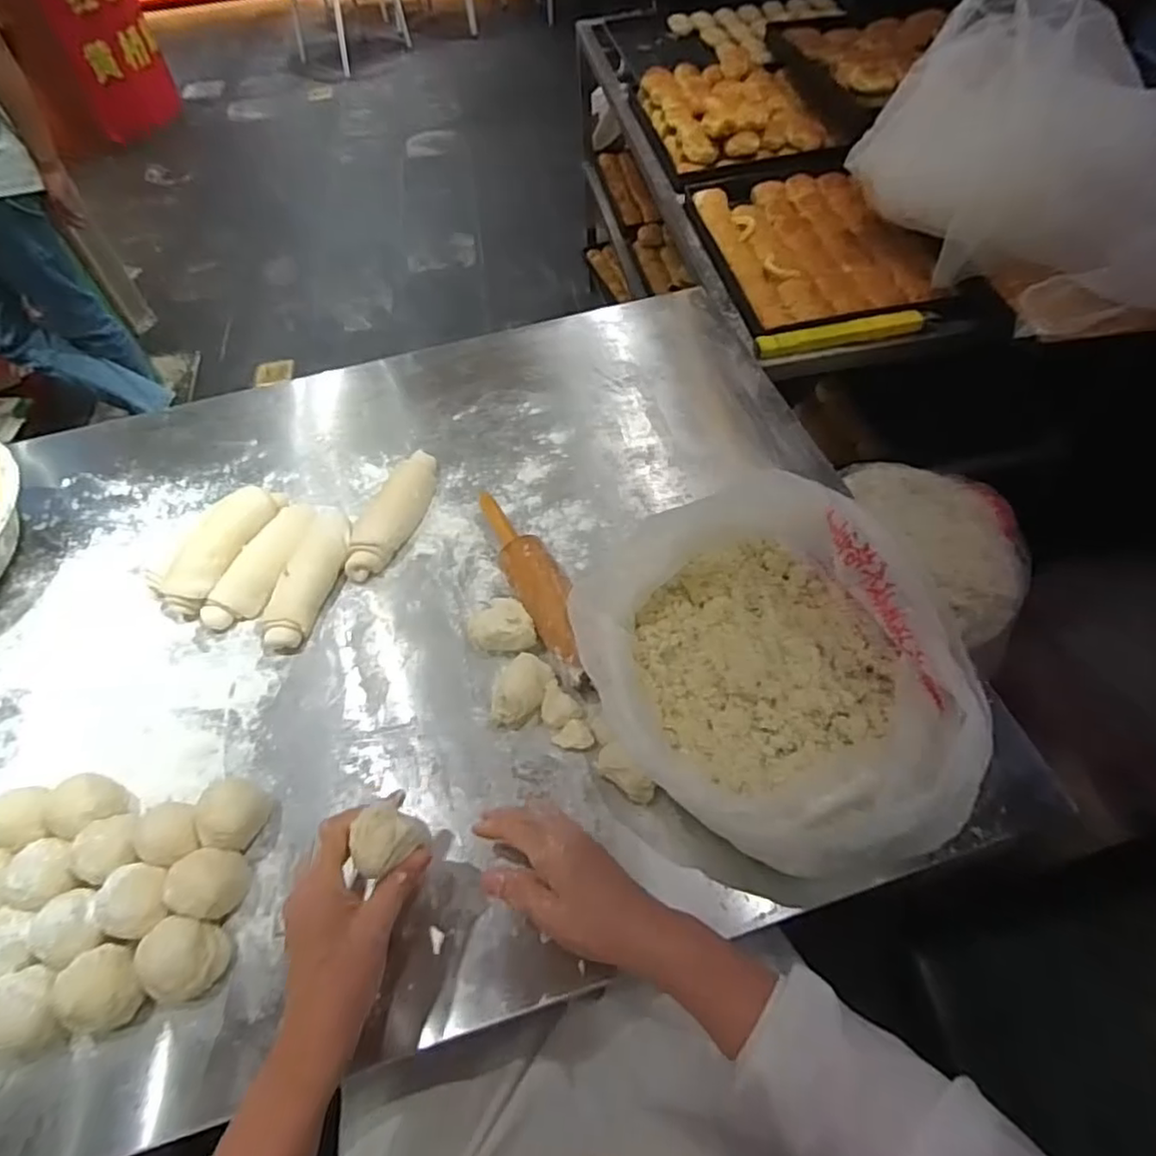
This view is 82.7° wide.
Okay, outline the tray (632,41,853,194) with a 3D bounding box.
[{"bbox_3d":[0.304,-0.905,1.261,0.339,0.058,0.418,-7,56,-2],"label":"tray"}]

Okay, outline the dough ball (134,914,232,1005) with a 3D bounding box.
[{"bbox_3d":[-0.298,0.285,0.495,0.054,0.041,0.051,-1,56,2],"label":"dough ball"}]

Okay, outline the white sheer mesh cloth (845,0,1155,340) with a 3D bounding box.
[{"bbox_3d":[0.614,-0.538,0.844,0.247,0.233,0.515,-22,59,-10],"label":"white sheer mesh cloth"}]

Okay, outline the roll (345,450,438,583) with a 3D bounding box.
[{"bbox_3d":[-0.202,-0.077,0.727,0.050,0.044,0.173,18,59,14],"label":"roll"}]

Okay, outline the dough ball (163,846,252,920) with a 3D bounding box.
[{"bbox_3d":[-0.292,0.241,0.521,0.045,0.047,0.049,-1,56,2],"label":"dough ball"}]

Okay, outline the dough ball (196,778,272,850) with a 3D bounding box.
[{"bbox_3d":[-0.285,0.196,0.546,0.043,0.059,0.051,37,67,24],"label":"dough ball"}]

